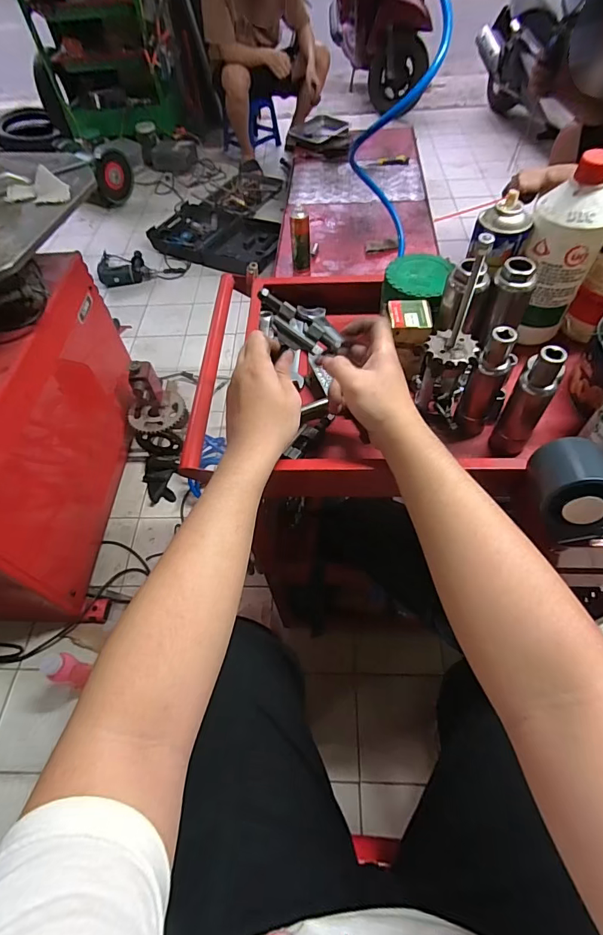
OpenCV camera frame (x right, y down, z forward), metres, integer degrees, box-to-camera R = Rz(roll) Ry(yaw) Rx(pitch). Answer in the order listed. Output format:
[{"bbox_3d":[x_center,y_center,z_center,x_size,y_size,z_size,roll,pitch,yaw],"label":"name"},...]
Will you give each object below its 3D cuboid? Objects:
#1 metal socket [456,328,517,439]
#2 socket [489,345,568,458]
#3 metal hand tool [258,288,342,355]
[{"bbox_3d":[0.206,-0.092,0.489,0.034,0.134,0.030,20,60,16],"label":"metal socket"},{"bbox_3d":[0.242,-0.065,0.469,0.036,0.136,0.031,22,60,17],"label":"socket"},{"bbox_3d":[-0.006,-0.153,0.475,0.100,0.027,0.029,33,60,-10],"label":"metal hand tool"}]

